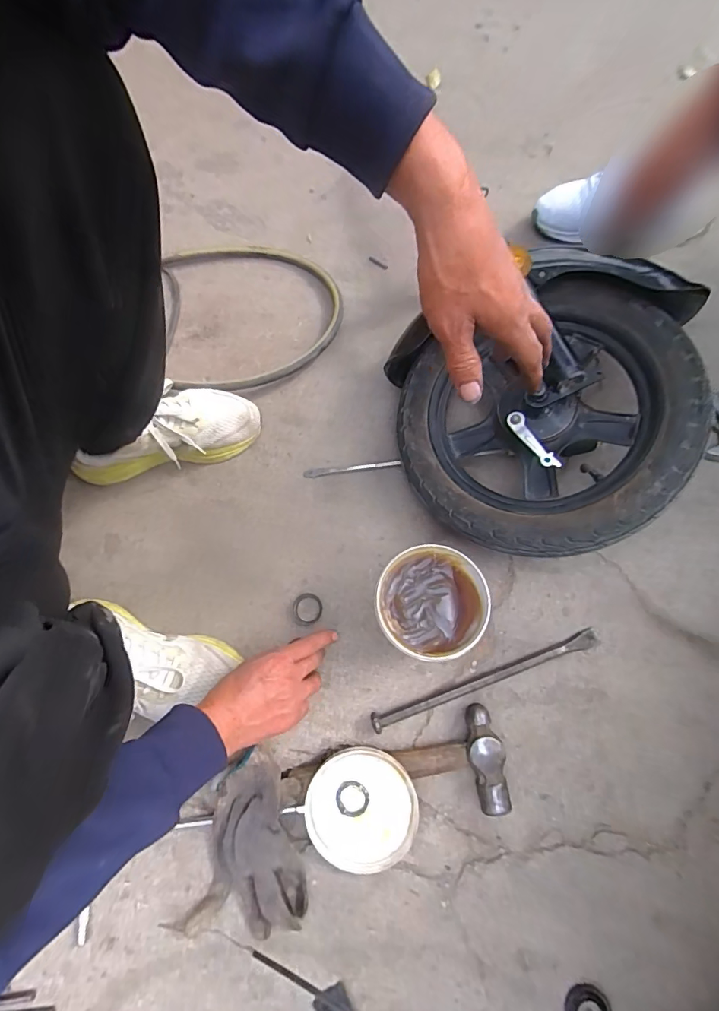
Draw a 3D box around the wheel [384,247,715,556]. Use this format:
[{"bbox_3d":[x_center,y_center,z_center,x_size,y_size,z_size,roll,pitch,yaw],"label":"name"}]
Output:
[{"bbox_3d":[0.212,-0.132,0.551,0.375,0.130,0.375,-4,79,19],"label":"wheel"}]

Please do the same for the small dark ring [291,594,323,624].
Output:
[{"bbox_3d":[-0.069,0.137,0.581,0.039,0.004,0.039,-1,72,2],"label":"small dark ring"}]

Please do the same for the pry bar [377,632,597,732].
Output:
[{"bbox_3d":[0.160,0.216,0.542,0.302,0.020,0.019,-20,73,-4],"label":"pry bar"}]

